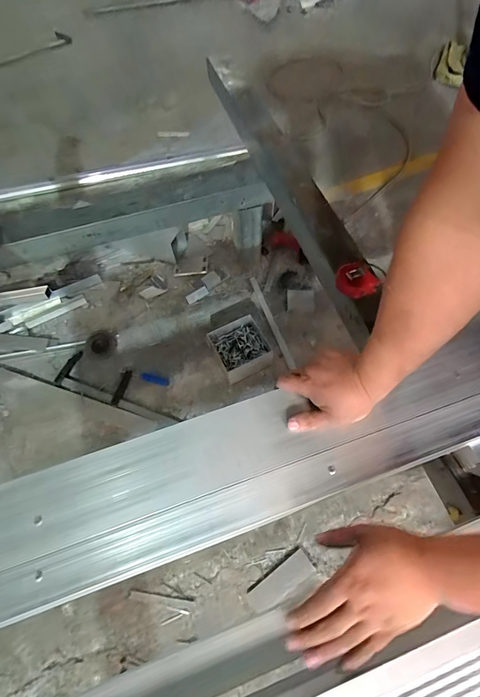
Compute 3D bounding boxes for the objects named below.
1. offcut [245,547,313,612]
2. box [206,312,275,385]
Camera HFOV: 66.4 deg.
[{"bbox_3d":[0.095,0.539,0.850,0.159,0.009,0.054,-31,63,-15],"label":"offcut"},{"bbox_3d":[0.009,-0.001,1.147,0.168,0.073,0.174,-27,62,-13],"label":"box"}]

